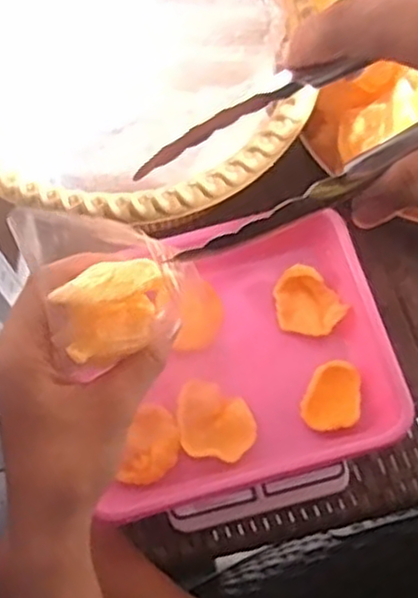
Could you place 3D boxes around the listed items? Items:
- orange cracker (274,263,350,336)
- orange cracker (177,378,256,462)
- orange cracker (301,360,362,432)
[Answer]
[{"bbox_3d":[0.069,0.003,0.527,0.050,0.019,0.042,38,75,15],"label":"orange cracker"},{"bbox_3d":[0.005,0.080,0.499,0.048,0.010,0.054,-9,69,-1],"label":"orange cracker"},{"bbox_3d":[0.084,0.066,0.505,0.036,0.008,0.048,17,71,8],"label":"orange cracker"}]

